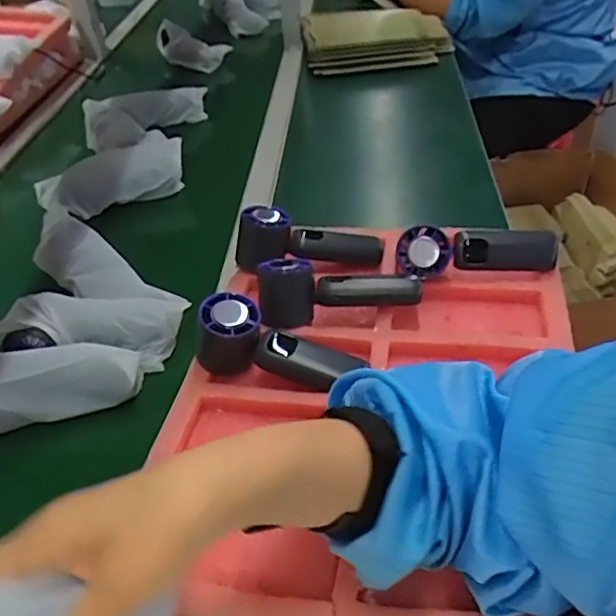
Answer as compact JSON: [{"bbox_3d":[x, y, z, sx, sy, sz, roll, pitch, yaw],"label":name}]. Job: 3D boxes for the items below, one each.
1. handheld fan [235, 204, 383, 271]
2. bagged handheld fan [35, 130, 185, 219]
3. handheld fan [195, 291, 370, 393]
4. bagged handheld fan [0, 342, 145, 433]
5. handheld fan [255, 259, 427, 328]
[{"bbox_3d":[0.002,-0.070,0.640,0.153,0.061,0.050,5,39,-9],"label":"handheld fan"},{"bbox_3d":[-0.267,-0.174,0.819,0.188,0.080,0.067,-25,44,-21],"label":"bagged handheld fan"},{"bbox_3d":[-0.027,0.036,0.524,0.147,0.062,0.049,16,43,5],"label":"handheld fan"},{"bbox_3d":[-0.252,0.071,0.537,0.192,0.050,0.050,-15,41,-10],"label":"bagged handheld fan"},{"bbox_3d":[0.029,-0.022,0.569,0.148,0.049,0.050,-5,40,2],"label":"handheld fan"}]

